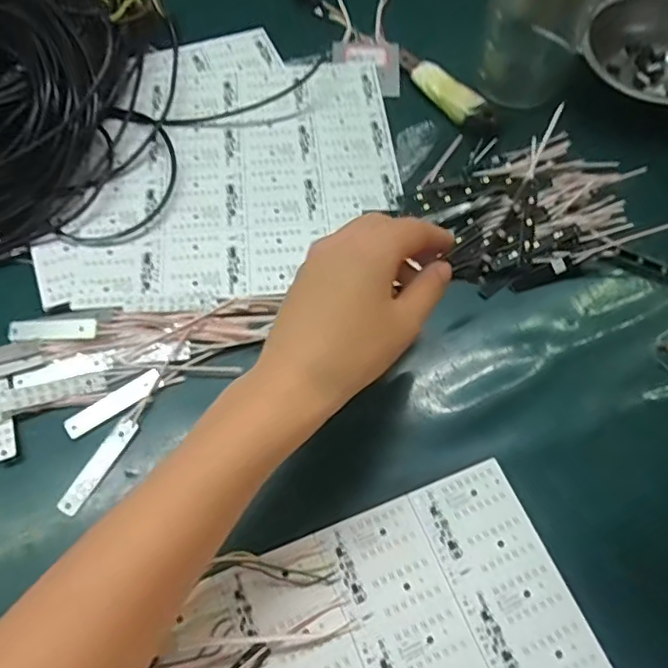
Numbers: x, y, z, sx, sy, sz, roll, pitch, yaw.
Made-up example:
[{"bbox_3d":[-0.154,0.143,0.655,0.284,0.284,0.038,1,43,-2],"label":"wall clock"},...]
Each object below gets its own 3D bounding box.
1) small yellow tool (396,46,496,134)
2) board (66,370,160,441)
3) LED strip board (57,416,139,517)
[{"bbox_3d":[0.090,-0.205,0.483,0.028,0.015,0.112,-30,66,-18],"label":"small yellow tool"},{"bbox_3d":[-0.132,0.041,0.350,0.060,0.004,0.015,-32,67,-18],"label":"board"},{"bbox_3d":[-0.135,0.075,0.334,0.014,0.004,0.060,27,66,9],"label":"LED strip board"}]

